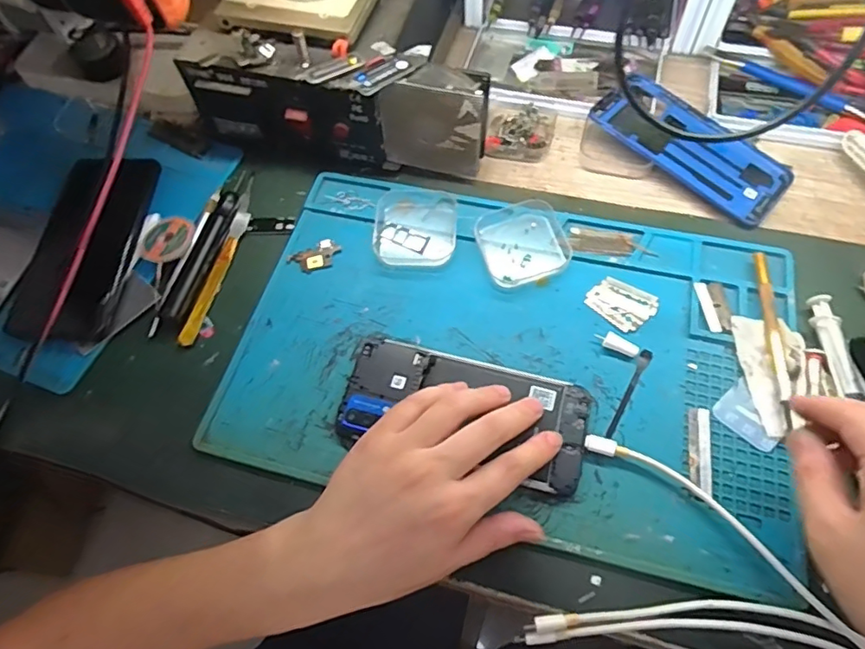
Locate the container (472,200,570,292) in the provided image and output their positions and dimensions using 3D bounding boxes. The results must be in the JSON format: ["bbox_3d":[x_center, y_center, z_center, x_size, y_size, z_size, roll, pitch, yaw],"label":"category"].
[{"bbox_3d":[0.069,-0.063,0.421,0.064,0.011,0.067,-18,64,-5],"label":"container"}]

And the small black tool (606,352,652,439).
[{"bbox_3d":[0.131,0.045,0.364,0.008,0.004,0.070,27,68,16],"label":"small black tool"}]

